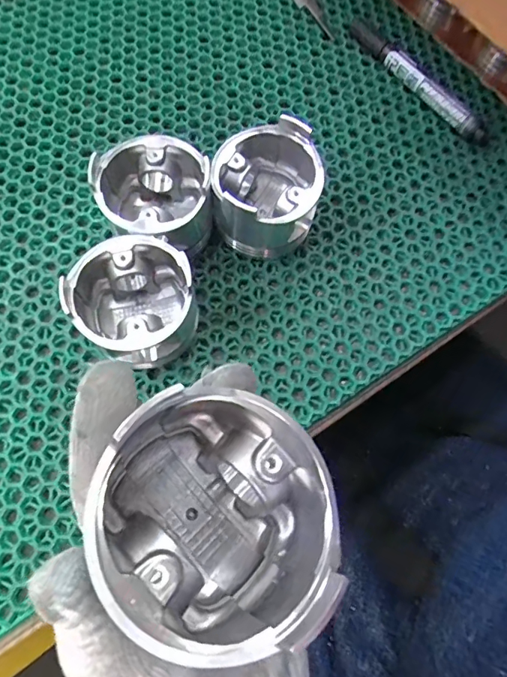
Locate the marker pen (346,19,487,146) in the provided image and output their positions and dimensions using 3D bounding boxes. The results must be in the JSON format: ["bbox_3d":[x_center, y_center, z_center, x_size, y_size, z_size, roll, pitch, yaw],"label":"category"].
[{"bbox_3d":[0.131,-0.210,0.372,0.020,0.015,0.153,-36,77,-12],"label":"marker pen"}]

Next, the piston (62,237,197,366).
[{"bbox_3d":[-0.070,-0.019,0.282,0.069,0.057,0.068,1,73,-2],"label":"piston"}]

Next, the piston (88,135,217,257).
[{"bbox_3d":[-0.062,-0.088,0.303,0.069,0.057,0.063,1,73,-2],"label":"piston"}]

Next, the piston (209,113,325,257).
[{"bbox_3d":[0.009,-0.097,0.306,0.067,0.061,0.069,1,73,-2],"label":"piston"}]

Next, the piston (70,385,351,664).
[{"bbox_3d":[-0.009,0.053,0.144,0.072,0.052,0.068,1,73,-2],"label":"piston"}]

